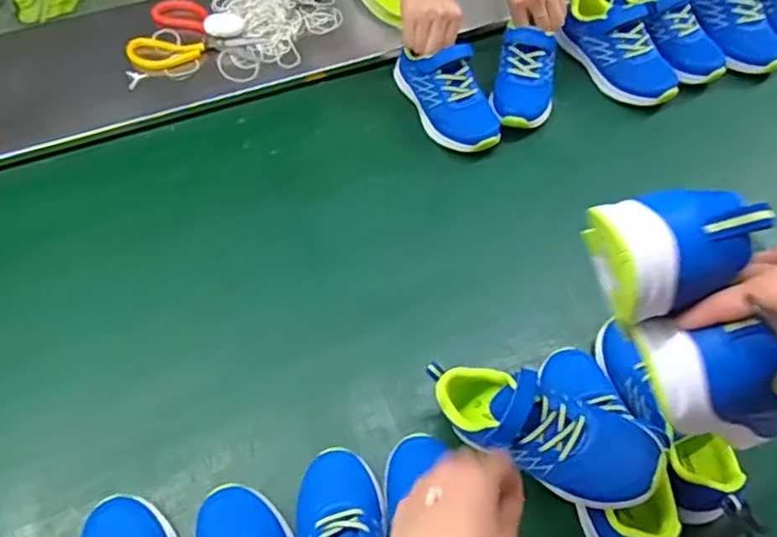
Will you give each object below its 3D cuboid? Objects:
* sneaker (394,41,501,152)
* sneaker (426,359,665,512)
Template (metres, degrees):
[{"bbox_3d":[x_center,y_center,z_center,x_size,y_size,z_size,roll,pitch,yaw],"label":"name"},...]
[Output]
[{"bbox_3d":[0.079,-0.234,0.817,0.086,0.063,0.183,-21,63,-8],"label":"sneaker"},{"bbox_3d":[0.127,0.139,0.546,0.203,0.068,0.072,19,63,32],"label":"sneaker"}]

